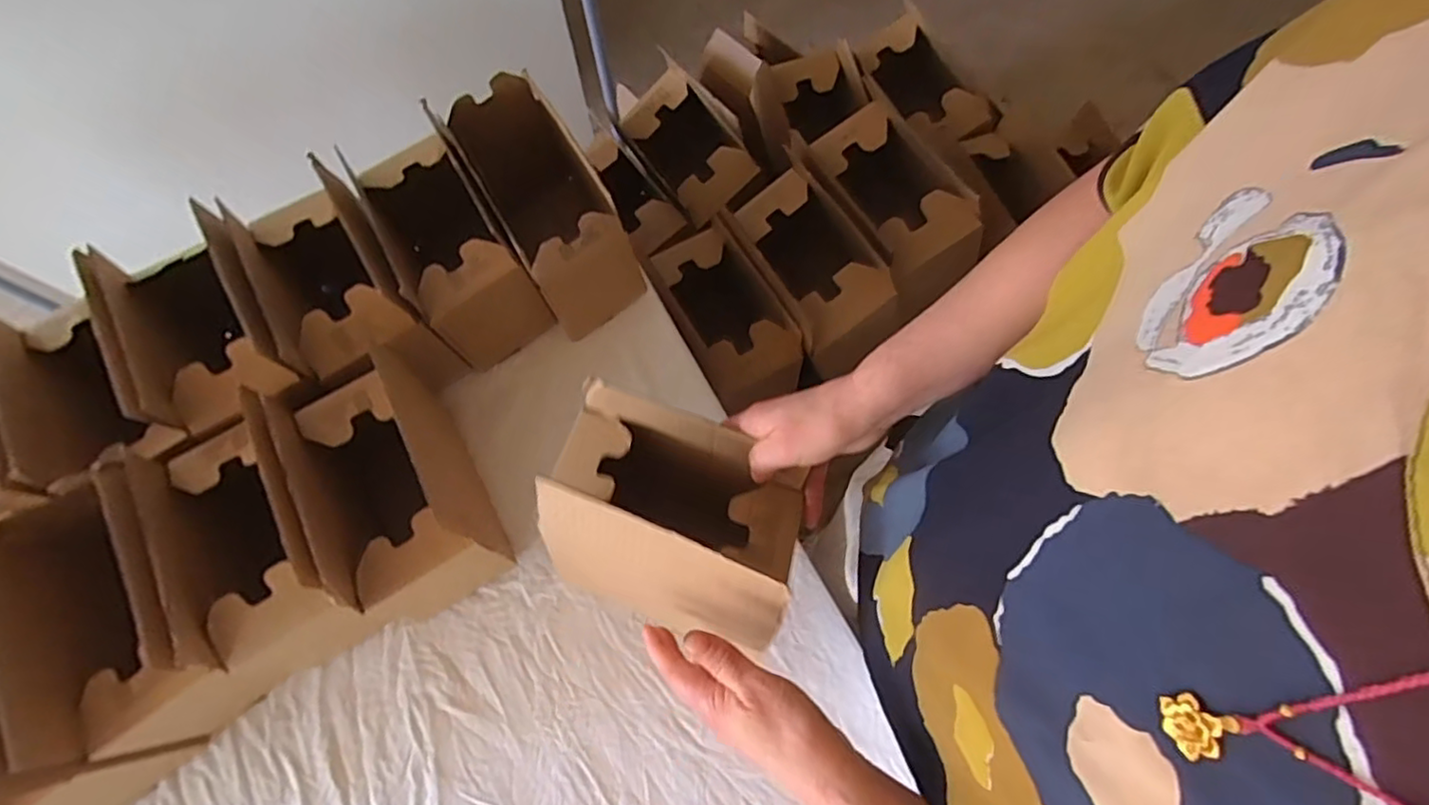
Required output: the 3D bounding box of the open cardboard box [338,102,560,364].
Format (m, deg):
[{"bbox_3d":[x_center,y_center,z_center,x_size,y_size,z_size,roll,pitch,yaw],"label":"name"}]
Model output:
[{"bbox_3d":[-0.273,-0.159,0.679,0.105,0.194,0.187,-31,74,-10],"label":"open cardboard box"}]

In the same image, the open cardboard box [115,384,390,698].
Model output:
[{"bbox_3d":[-0.380,0.117,0.576,0.120,0.194,0.202,-28,72,-9],"label":"open cardboard box"}]

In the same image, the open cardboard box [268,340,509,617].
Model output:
[{"bbox_3d":[-0.296,0.078,0.595,0.119,0.172,0.203,-29,73,-10],"label":"open cardboard box"}]

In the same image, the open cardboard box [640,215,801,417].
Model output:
[{"bbox_3d":[0.007,-0.123,0.839,0.127,0.107,0.241,-29,72,-9],"label":"open cardboard box"}]

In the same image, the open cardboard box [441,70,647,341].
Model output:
[{"bbox_3d":[-0.176,-0.202,0.701,0.117,0.193,0.208,-27,73,-9],"label":"open cardboard box"}]

